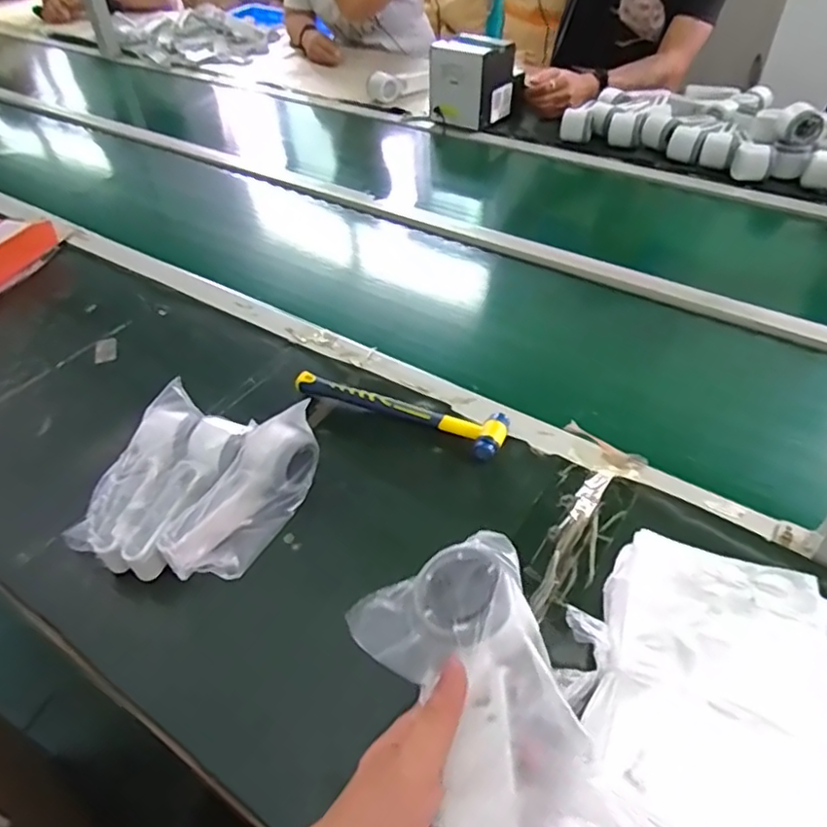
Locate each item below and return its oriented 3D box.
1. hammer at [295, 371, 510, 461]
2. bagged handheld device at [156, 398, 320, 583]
[{"bbox_3d":[-0.017,-0.005,0.671,0.241,0.024,0.058,16,48,17],"label":"hammer"},{"bbox_3d":[-0.150,0.078,0.573,0.064,0.079,0.173,27,69,27],"label":"bagged handheld device"}]

